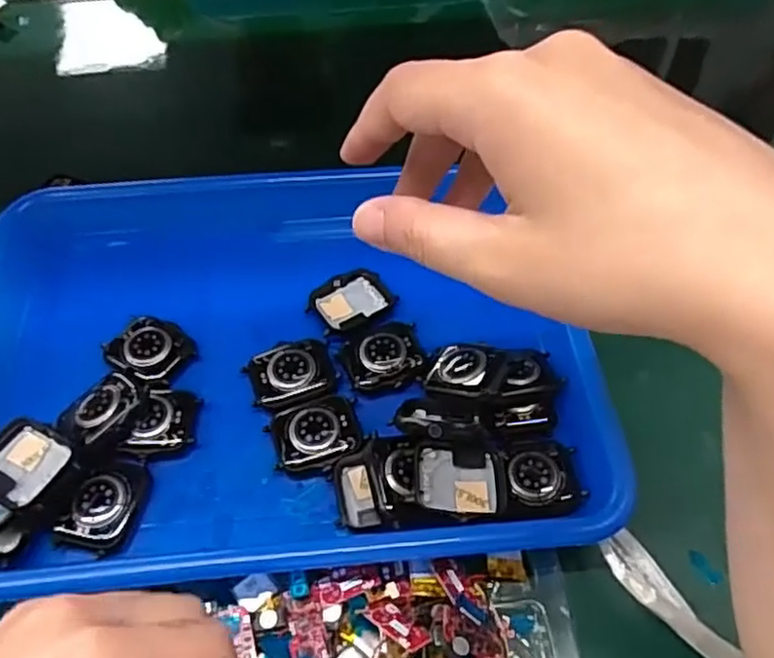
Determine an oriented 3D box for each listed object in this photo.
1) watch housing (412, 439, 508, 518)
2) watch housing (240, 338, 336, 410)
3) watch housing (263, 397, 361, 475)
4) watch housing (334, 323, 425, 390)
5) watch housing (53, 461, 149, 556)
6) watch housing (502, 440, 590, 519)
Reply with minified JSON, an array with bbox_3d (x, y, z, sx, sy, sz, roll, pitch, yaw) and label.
[{"bbox_3d":[0.034,0.069,0.304,0.041,0.014,0.035,-3,53,0],"label":"watch housing"},{"bbox_3d":[-0.050,0.022,0.346,0.043,0.008,0.034,-17,55,-11],"label":"watch housing"},{"bbox_3d":[-0.035,0.051,0.326,0.044,0.007,0.036,-16,54,-10],"label":"watch housing"},{"bbox_3d":[-0.003,0.012,0.352,0.041,0.006,0.039,-13,54,-8],"label":"watch housing"},{"bbox_3d":[-0.130,0.081,0.306,0.031,0.007,0.042,21,57,-10],"label":"watch housing"},{"bbox_3d":[0.072,0.069,0.310,0.037,0.007,0.036,-3,53,-1],"label":"watch housing"}]

